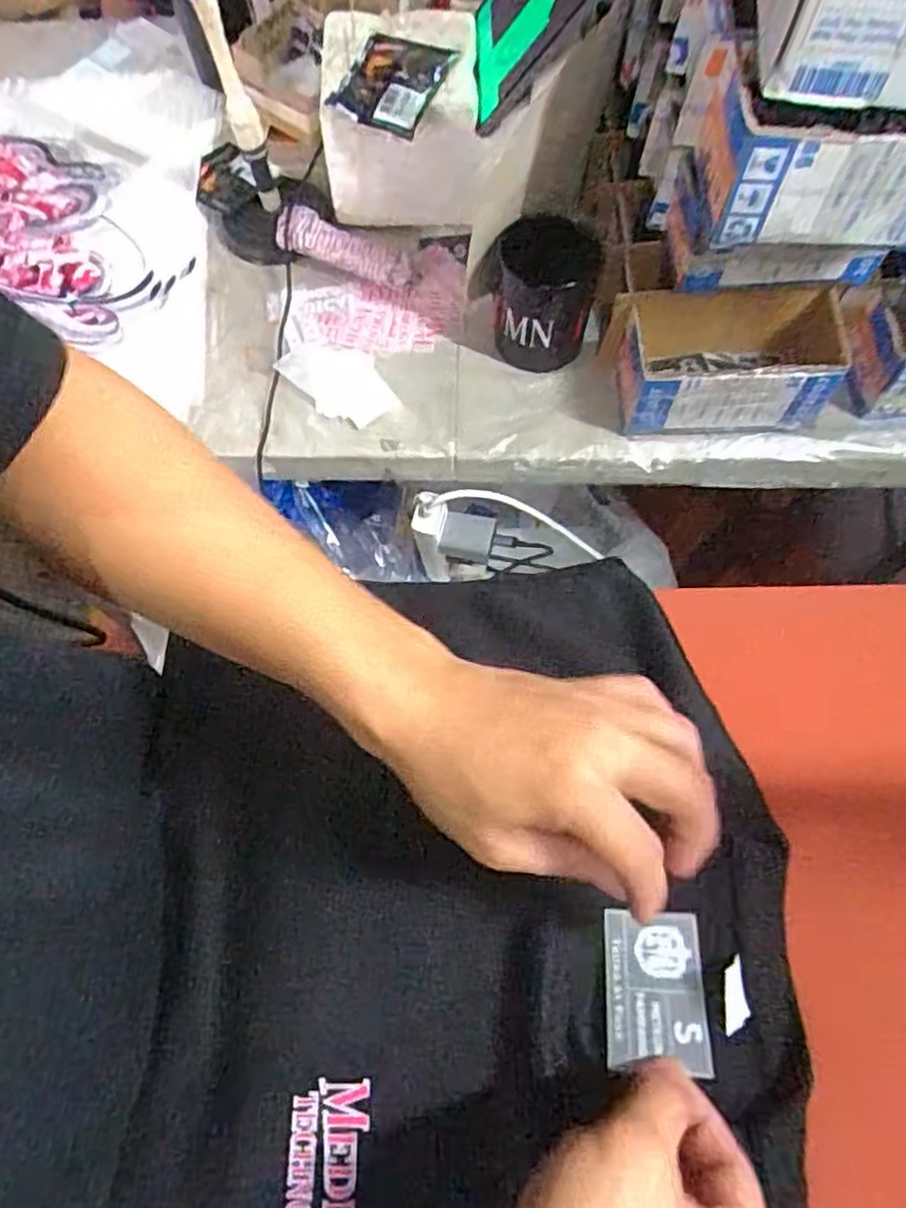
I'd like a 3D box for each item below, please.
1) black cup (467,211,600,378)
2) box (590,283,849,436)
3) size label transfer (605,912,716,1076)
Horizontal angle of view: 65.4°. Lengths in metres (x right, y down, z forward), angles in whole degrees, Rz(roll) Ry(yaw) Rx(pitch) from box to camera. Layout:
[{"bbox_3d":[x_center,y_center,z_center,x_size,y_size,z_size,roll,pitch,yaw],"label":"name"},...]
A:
[{"bbox_3d":[0.076,-0.269,0.603,0.092,0.080,0.097,-28,71,-10],"label":"black cup"},{"bbox_3d":[0.224,-0.194,0.570,0.193,0.077,0.103,5,69,3],"label":"box"},{"bbox_3d":[0.088,0.169,0.311,0.042,0.005,0.062,-4,48,14],"label":"size label transfer"}]

